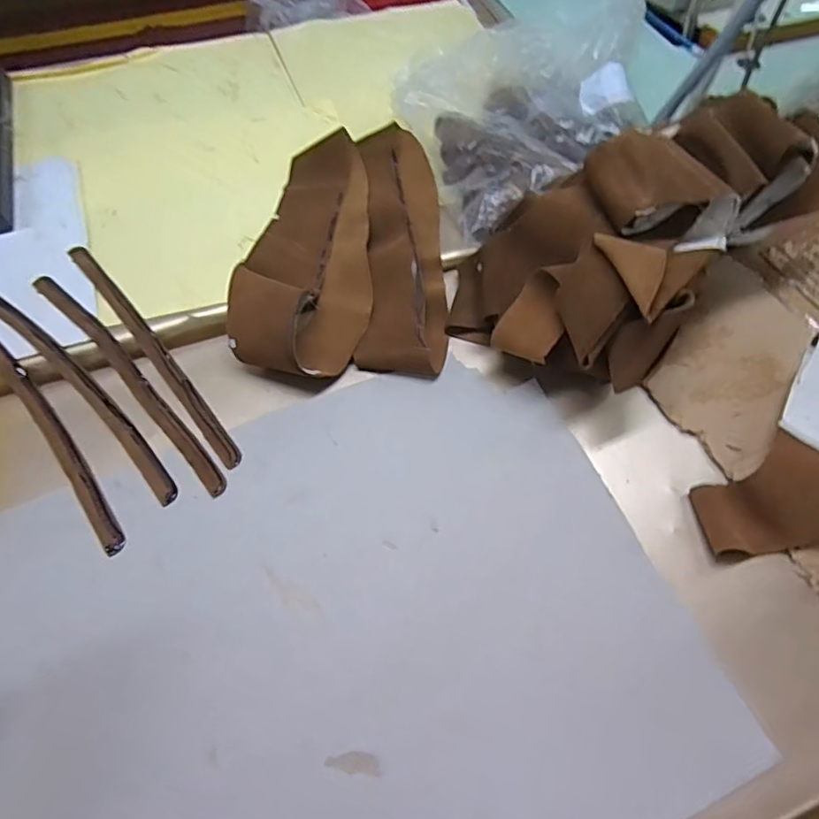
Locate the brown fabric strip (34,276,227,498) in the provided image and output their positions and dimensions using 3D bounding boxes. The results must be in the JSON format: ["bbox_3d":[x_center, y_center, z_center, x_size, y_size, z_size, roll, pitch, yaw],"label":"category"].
[{"bbox_3d":[-0.268,-0.034,0.529,0.025,0.011,0.313,-40,68,-19],"label":"brown fabric strip"}]

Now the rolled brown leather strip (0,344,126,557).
[{"bbox_3d":[-0.338,0.006,0.506,0.024,0.011,0.315,-39,68,-18],"label":"rolled brown leather strip"}]

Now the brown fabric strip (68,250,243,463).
[{"bbox_3d":[-0.255,-0.063,0.545,0.018,0.009,0.320,-37,67,-17],"label":"brown fabric strip"}]

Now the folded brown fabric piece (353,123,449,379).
[{"bbox_3d":[-0.009,-0.191,0.606,0.087,0.030,0.341,-2,62,0],"label":"folded brown fabric piece"}]

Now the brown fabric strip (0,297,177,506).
[{"bbox_3d":[-0.311,-0.023,0.520,0.311,0.013,0.025,39,69,20],"label":"brown fabric strip"}]

